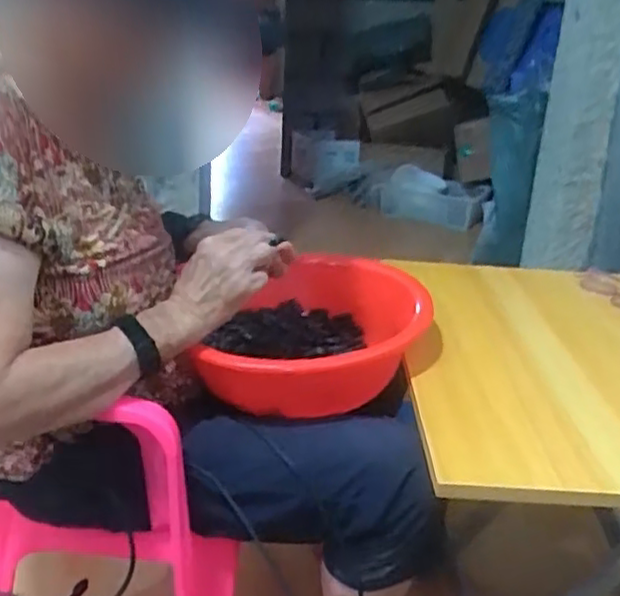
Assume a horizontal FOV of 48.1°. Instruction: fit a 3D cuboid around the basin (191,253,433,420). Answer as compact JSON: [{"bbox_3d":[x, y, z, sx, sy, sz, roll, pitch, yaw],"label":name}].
[{"bbox_3d":[0.008,0.042,0.871,0.260,0.103,0.310,3,23,0],"label":"basin"}]

